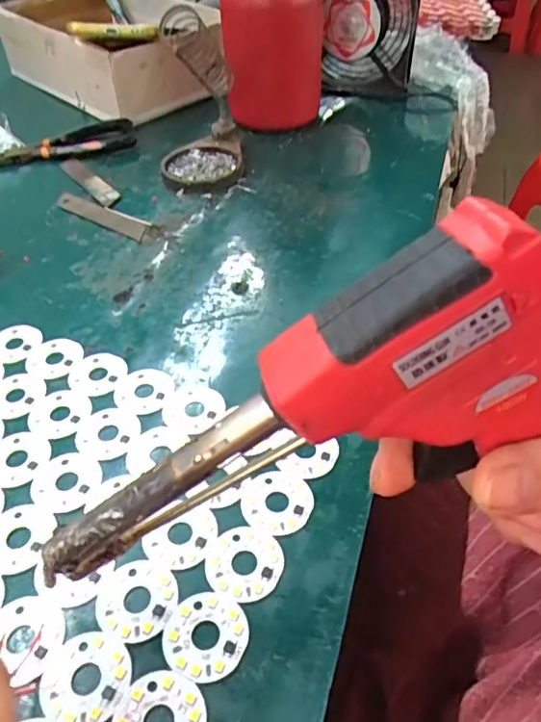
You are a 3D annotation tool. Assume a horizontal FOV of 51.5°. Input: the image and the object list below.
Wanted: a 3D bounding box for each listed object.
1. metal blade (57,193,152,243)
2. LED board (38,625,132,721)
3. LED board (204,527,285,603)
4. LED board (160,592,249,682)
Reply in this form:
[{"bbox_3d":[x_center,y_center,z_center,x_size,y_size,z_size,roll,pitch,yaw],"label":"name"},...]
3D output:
[{"bbox_3d":[-0.132,-0.116,0.436,0.101,0.004,0.022,27,52,26],"label":"metal blade"},{"bbox_3d":[-0.065,0.111,0.197,0.030,0.004,0.031,13,47,15],"label":"LED board"},{"bbox_3d":[-0.011,0.080,0.226,0.031,0.004,0.030,15,47,16],"label":"LED board"},{"bbox_3d":[-0.024,0.100,0.206,0.030,0.004,0.030,15,47,16],"label":"LED board"}]

